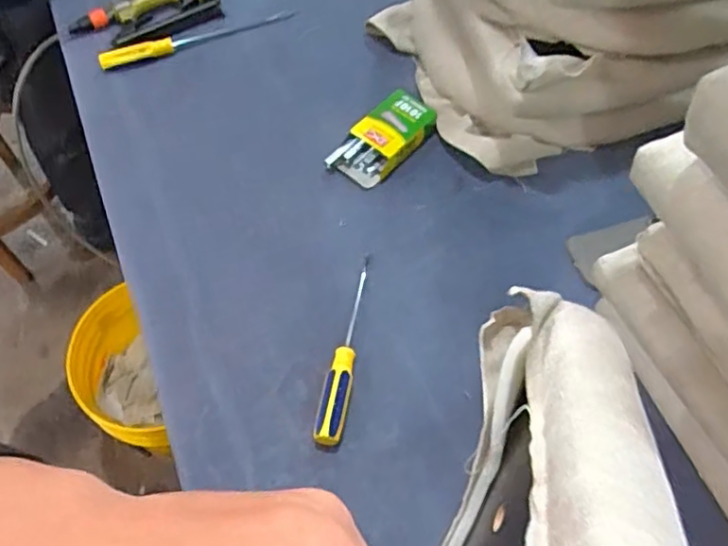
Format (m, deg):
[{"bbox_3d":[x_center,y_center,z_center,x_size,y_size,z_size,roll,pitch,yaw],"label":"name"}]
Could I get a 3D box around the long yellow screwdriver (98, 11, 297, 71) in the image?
[{"bbox_3d":[-0.260,-0.365,0.999,0.303,0.028,0.024,-17,62,-10],"label":"long yellow screwdriver"}]

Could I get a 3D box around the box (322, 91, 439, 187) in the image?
[{"bbox_3d":[0.029,-0.187,0.881,0.079,0.034,0.158,38,67,19],"label":"box"}]

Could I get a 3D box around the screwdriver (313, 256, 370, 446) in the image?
[{"bbox_3d":[-0.019,0.080,0.719,0.030,0.027,0.225,10,61,6],"label":"screwdriver"}]

